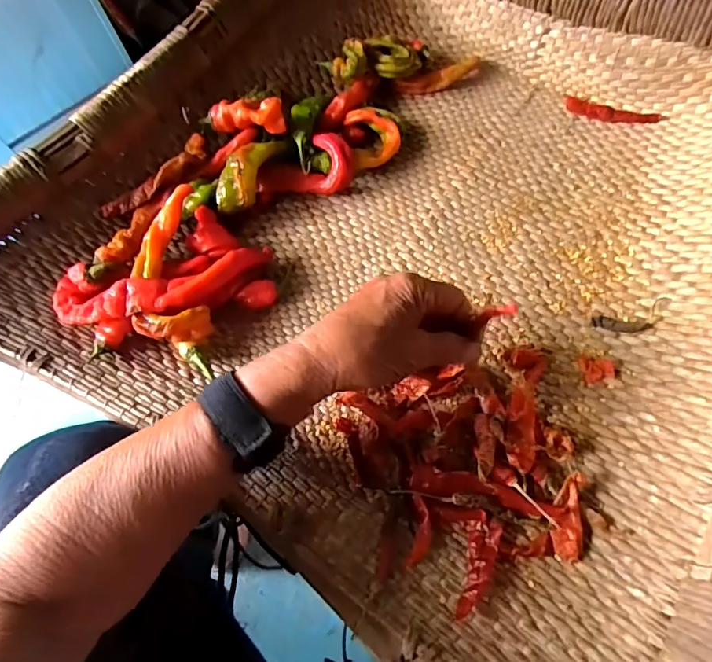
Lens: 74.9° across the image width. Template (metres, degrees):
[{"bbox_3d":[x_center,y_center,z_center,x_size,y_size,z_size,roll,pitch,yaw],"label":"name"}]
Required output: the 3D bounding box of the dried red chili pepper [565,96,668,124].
[{"bbox_3d":[0.283,-0.239,0.513,0.102,0.010,0.019,19,68,14],"label":"dried red chili pepper"}]

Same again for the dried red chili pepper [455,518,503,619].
[{"bbox_3d":[0.083,0.159,0.310,0.021,0.011,0.063,13,66,11],"label":"dried red chili pepper"}]

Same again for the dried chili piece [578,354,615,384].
[{"bbox_3d":[0.194,0.028,0.377,0.021,0.011,0.025,-17,64,-3],"label":"dried chili piece"}]

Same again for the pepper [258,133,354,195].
[{"bbox_3d":[-0.049,-0.163,0.471,0.098,0.042,0.048,-7,61,16],"label":"pepper"}]

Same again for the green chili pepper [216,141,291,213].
[{"bbox_3d":[-0.104,-0.157,0.452,0.034,0.031,0.093,21,68,14],"label":"green chili pepper"}]

